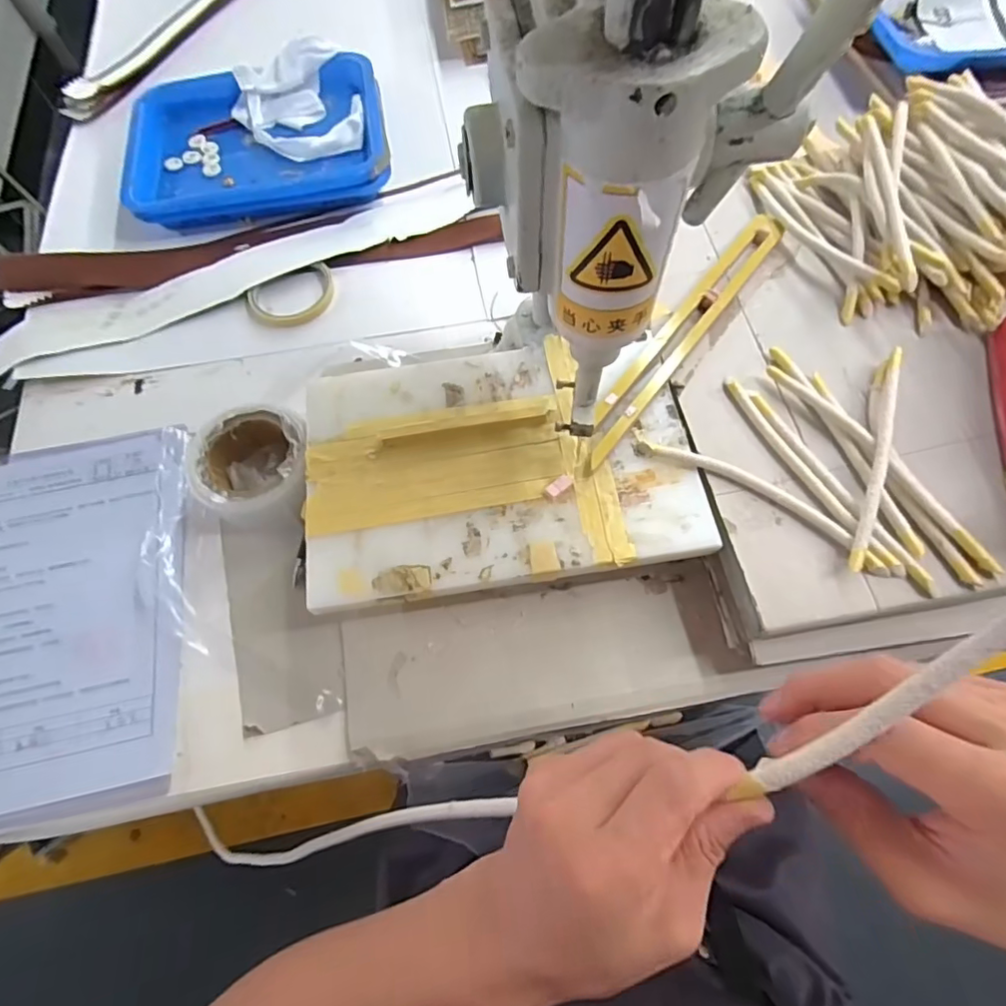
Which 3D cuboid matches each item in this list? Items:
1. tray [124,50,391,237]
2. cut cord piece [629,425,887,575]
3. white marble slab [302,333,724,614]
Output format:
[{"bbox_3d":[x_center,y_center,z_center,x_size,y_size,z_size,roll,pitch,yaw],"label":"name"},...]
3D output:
[{"bbox_3d":[-0.280,-0.418,0.649,0.286,0.046,0.206,-12,67,-4],"label":"tray"},{"bbox_3d":[0.186,-0.007,0.412,0.194,0.013,0.025,31,71,14],"label":"cut cord piece"},{"bbox_3d":[-0.005,-0.036,0.437,0.296,0.012,0.198,-9,67,-2],"label":"white marble slab"}]

